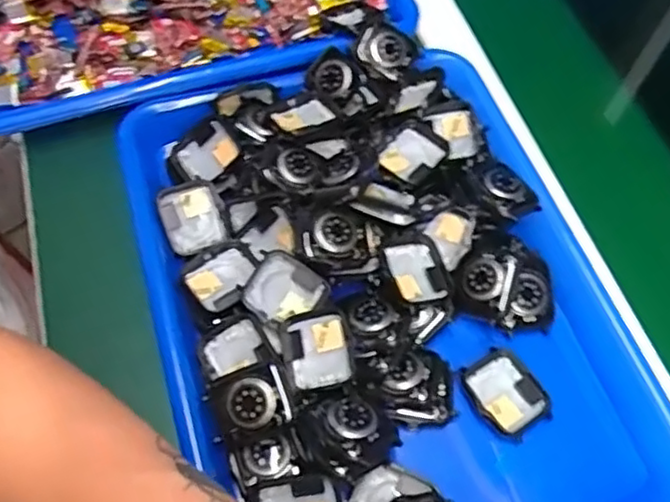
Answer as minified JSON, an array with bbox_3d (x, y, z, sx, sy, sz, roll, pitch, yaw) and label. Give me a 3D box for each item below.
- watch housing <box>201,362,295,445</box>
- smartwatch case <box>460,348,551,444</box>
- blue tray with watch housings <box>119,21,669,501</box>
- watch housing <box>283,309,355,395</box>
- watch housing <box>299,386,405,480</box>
[{"bbox_3d":[-0.044,0.078,0.338,0.040,0.015,0.033,-16,63,-12],"label":"watch housing"},{"bbox_3d":[0.094,0.080,0.368,0.037,0.009,0.045,-29,66,-18],"label":"smartwatch case"},{"bbox_3d":[0.026,0.018,0.383,0.251,0.047,0.333,-17,63,-12],"label":"blue tray with watch housings"},{"bbox_3d":[-0.009,0.054,0.357,0.036,0.007,0.041,-20,72,3],"label":"watch housing"},{"bbox_3d":[0.009,0.090,0.331,0.043,0.014,0.040,-25,65,-16],"label":"watch housing"}]

